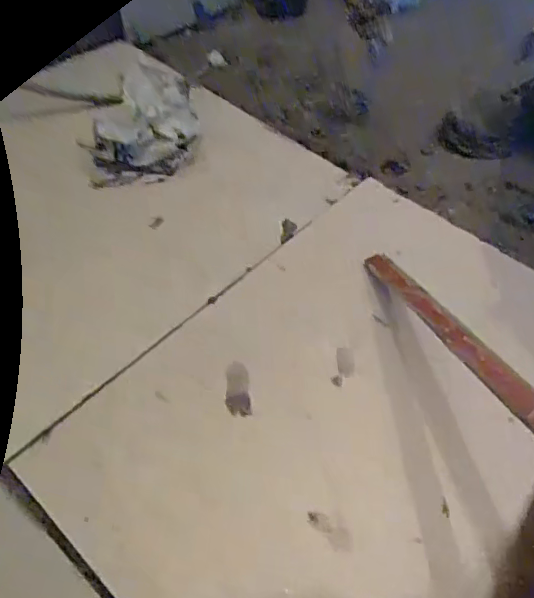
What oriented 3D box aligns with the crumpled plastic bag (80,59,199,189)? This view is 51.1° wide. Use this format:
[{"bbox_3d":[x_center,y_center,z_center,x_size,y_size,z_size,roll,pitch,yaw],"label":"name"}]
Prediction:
[{"bbox_3d":[-0.179,-0.245,0.796,0.163,0.151,0.105,-13,54,-14],"label":"crumpled plastic bag"}]

